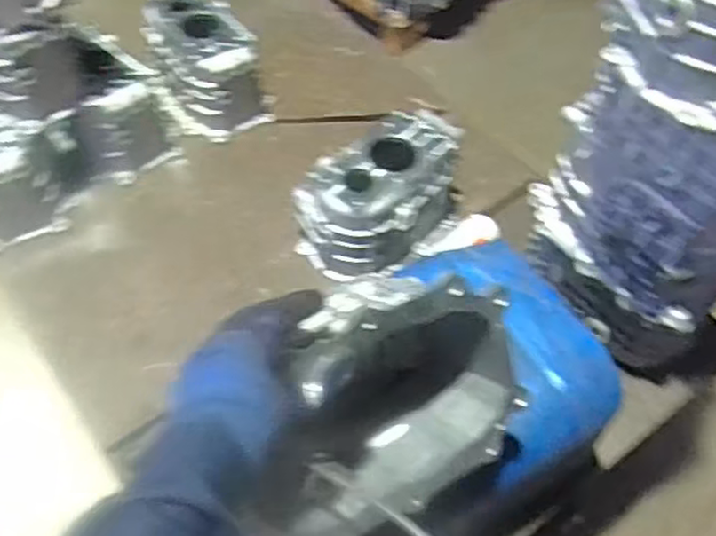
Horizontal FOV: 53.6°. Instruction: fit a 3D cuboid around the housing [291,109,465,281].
[{"bbox_3d":[0.040,-0.115,1.122,0.160,0.167,0.271,35,58,22],"label":"housing"}]

